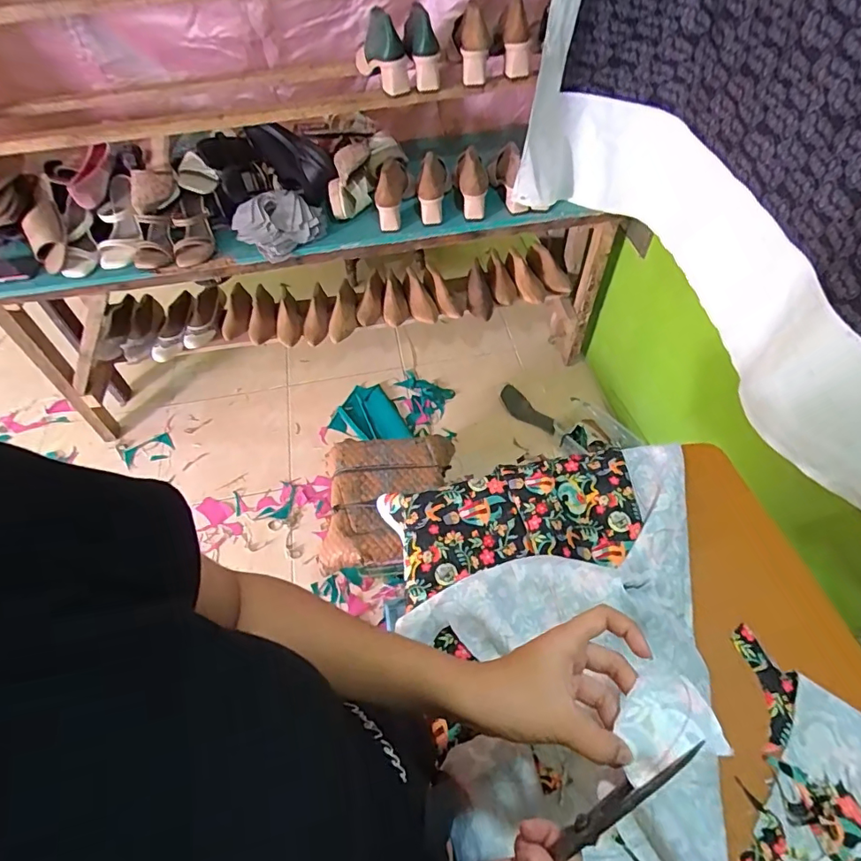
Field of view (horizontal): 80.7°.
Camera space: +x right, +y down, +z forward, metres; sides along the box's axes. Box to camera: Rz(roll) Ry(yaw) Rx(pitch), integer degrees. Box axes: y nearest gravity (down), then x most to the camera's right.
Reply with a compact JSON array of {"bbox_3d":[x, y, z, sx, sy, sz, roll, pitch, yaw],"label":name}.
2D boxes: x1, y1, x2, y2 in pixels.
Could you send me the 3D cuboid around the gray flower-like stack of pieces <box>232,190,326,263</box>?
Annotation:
[{"bbox_3d":[-0.347,-0.474,1.171,0.196,0.077,0.151,-25,58,-14],"label":"gray flower-like stack of pieces"}]

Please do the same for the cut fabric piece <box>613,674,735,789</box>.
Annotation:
[{"bbox_3d":[0.151,0.188,0.327,0.067,0.027,0.050,-15,56,-7],"label":"cut fabric piece"}]

